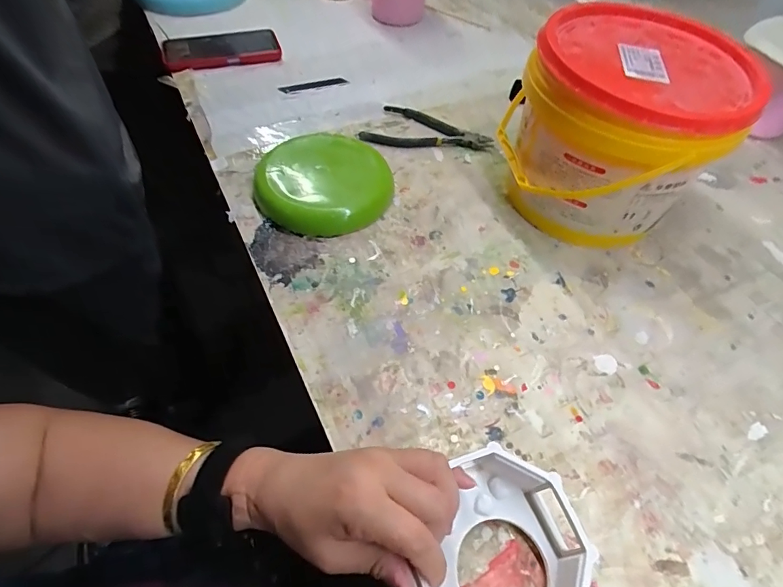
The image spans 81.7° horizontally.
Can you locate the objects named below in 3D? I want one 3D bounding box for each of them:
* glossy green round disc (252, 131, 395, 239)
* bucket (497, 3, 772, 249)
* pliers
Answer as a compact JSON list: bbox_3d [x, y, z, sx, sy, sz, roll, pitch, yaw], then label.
[{"bbox_3d":[-0.073,-0.124,0.506,0.140,0.032,0.141,1,53,-2],"label":"glossy green round disc"},{"bbox_3d":[0.227,-0.164,0.472,0.193,0.167,0.210,1,53,-2],"label":"bucket"},{"bbox_3d":[0.046,-0.218,0.594,0.165,0.009,0.085,3,53,-1],"label":"pliers"}]

